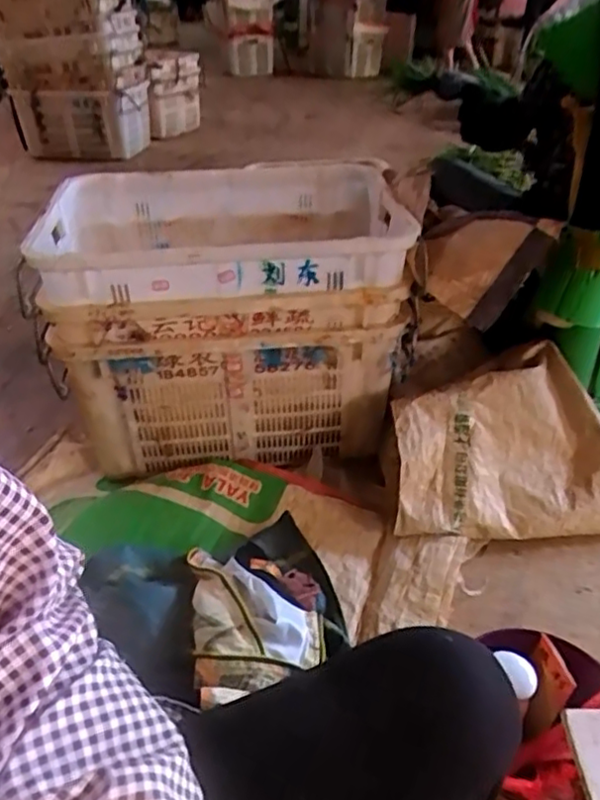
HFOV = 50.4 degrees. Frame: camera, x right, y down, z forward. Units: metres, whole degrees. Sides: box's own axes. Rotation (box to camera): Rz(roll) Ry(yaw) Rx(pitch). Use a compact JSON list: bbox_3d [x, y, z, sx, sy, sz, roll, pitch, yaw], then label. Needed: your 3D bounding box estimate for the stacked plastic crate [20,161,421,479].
[{"bbox_3d":[-0.140,-0.170,1.352,0.637,0.502,0.489,-6,35,-6],"label":"stacked plastic crate"}]

